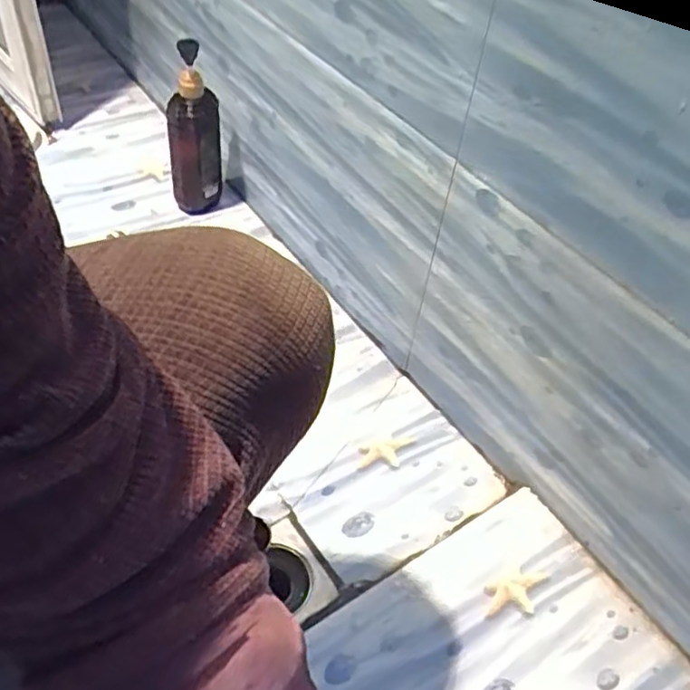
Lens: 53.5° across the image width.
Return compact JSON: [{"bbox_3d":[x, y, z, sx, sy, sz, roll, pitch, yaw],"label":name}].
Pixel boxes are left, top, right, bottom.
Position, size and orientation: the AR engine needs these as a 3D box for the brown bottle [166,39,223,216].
[{"bbox_3d":[-0.203,-0.287,0.924,0.069,0.222,0.078,-2,46,-11],"label":"brown bottle"}]

